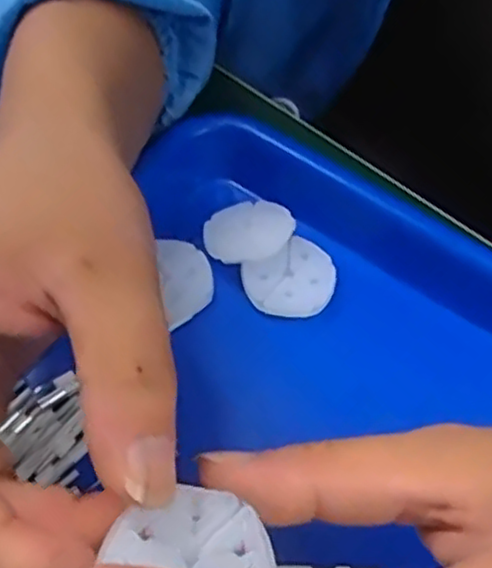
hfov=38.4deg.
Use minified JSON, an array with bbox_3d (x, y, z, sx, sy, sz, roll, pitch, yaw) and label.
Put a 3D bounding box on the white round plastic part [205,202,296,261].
[{"bbox_3d":[0.001,-0.023,0.301,0.037,0.009,0.033,8,58,3],"label":"white round plastic part"}]

